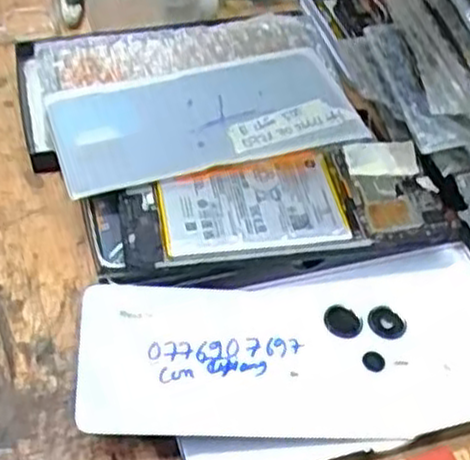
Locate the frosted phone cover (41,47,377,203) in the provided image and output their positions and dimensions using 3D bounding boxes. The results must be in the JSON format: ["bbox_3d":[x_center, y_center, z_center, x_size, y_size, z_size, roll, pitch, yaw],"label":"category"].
[{"bbox_3d":[-0.016,-0.064,0.437,0.165,0.009,0.082,-13,59,-16],"label":"frosted phone cover"}]

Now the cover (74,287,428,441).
[{"bbox_3d":[0.011,0.058,0.353,0.159,0.008,0.076,4,55,-10],"label":"cover"}]

